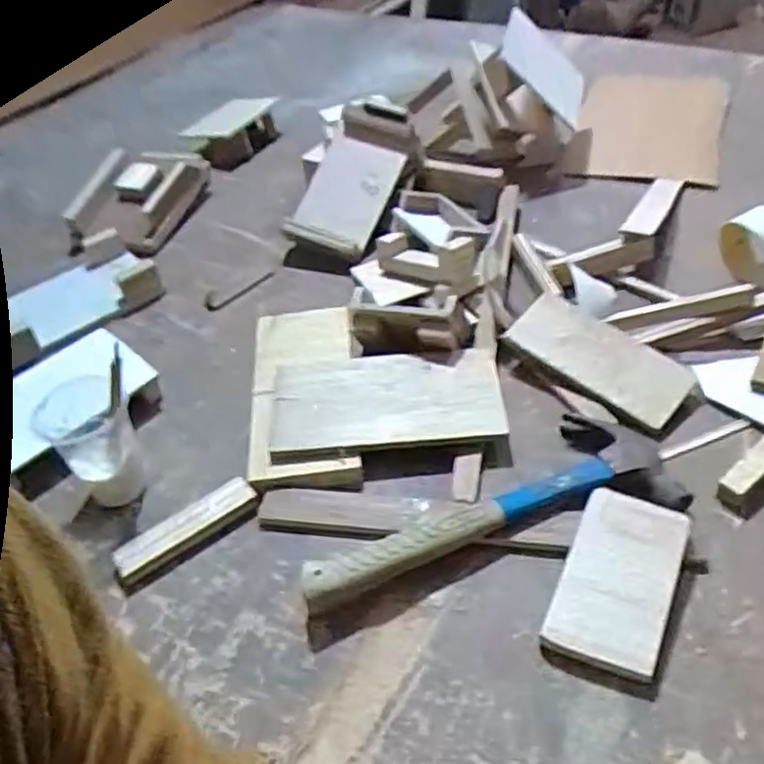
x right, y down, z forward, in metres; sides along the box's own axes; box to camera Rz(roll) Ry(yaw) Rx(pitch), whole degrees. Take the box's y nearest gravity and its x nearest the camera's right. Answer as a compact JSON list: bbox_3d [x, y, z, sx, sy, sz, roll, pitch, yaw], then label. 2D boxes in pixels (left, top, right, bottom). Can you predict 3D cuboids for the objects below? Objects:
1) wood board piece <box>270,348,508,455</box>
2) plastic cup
[{"bbox_3d":[0.002,0.014,0.625,0.193,0.009,0.106,-5,44,3],"label":"wood board piece"},{"bbox_3d":[-0.227,0.052,0.583,0.062,0.091,0.075,-31,48,-23],"label":"plastic cup"}]

